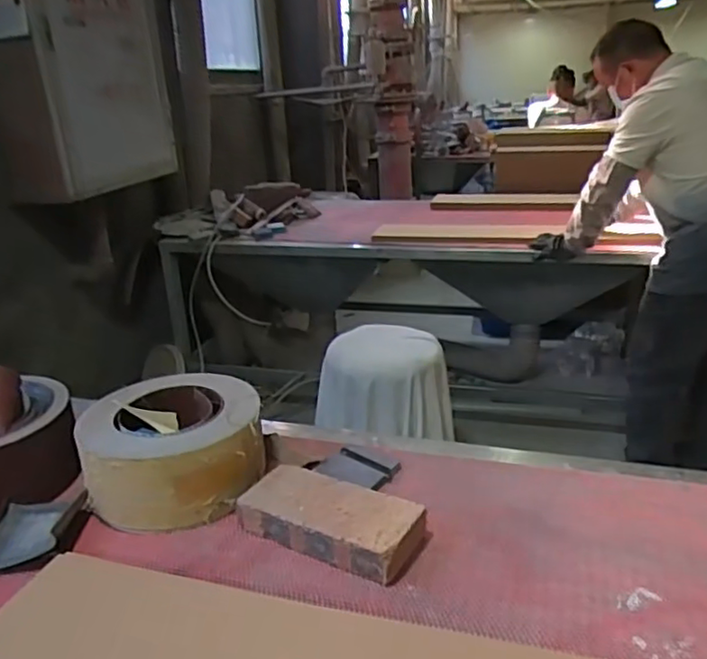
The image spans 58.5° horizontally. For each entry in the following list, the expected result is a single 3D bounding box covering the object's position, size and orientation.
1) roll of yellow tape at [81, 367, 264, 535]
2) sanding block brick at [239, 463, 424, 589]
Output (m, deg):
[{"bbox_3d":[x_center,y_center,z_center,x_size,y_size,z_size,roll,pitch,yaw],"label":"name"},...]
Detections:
[{"bbox_3d":[-0.262,0.163,0.932,0.249,0.119,0.253,-8,22,-12],"label":"roll of yellow tape"},{"bbox_3d":[-0.028,0.242,0.805,0.227,0.053,0.109,11,26,31],"label":"sanding block brick"}]

